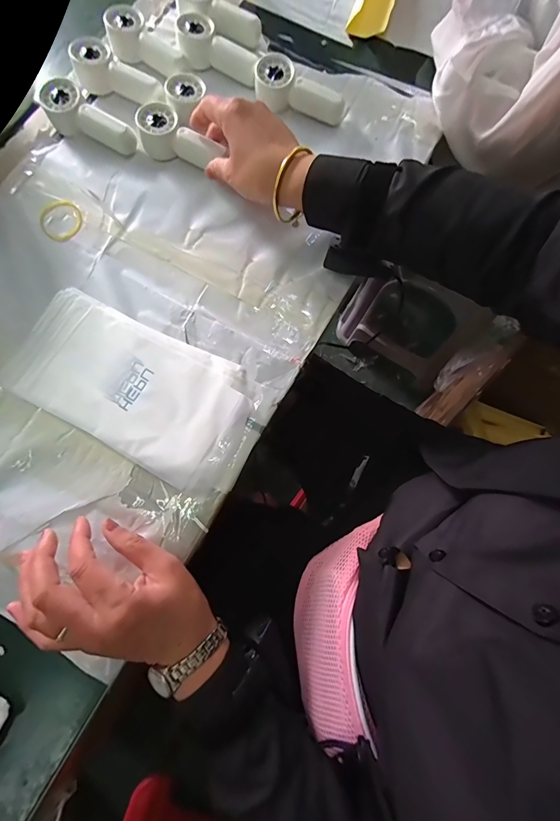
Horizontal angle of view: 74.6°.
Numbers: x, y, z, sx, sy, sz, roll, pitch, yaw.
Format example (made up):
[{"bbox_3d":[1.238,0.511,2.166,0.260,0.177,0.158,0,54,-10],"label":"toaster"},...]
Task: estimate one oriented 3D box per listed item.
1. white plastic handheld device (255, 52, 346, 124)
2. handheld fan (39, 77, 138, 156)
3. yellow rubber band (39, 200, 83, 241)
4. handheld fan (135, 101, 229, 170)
[{"bbox_3d":[0.024,-0.380,0.443,0.112,0.036,0.044,23,78,4],"label":"white plastic handheld device"},{"bbox_3d":[-0.221,-0.334,0.425,0.117,0.032,0.042,30,78,5],"label":"handheld fan"},{"bbox_3d":[-0.248,-0.216,0.415,0.051,0.004,0.046,43,80,8],"label":"yellow rubber band"},{"bbox_3d":[-0.116,-0.310,0.424,0.105,0.030,0.044,28,78,2],"label":"handheld fan"}]

